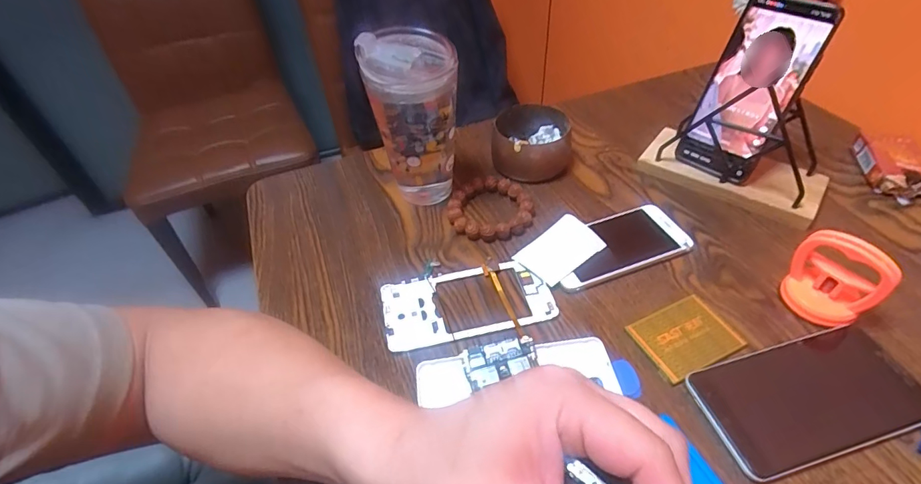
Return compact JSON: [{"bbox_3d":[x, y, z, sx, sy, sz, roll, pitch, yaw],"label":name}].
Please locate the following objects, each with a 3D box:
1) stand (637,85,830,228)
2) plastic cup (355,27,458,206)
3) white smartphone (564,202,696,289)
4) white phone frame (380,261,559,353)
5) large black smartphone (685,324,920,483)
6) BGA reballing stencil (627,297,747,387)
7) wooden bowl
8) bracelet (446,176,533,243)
[{"bbox_3d":[0.288,-0.106,0.466,0.170,0.100,0.096,30,55,28],"label":"stand"},{"bbox_3d":[-0.045,-0.114,0.456,0.082,0.158,0.072,-12,46,-8],"label":"plastic cup"},{"bbox_3d":[0.146,0.001,0.434,0.132,0.009,0.068,-17,47,-13],"label":"white smartphone"},{"bbox_3d":[0.006,0.052,0.397,0.143,0.006,0.069,-10,46,-6],"label":"white phone frame"},{"bbox_3d":[0.245,0.108,0.323,0.148,0.010,0.076,-13,47,-9],"label":"large black smartphone"},{"bbox_3d":[0.177,0.075,0.364,0.072,0.005,0.056,-20,48,-15],"label":"BGA reballing stencil"},{"bbox_3d":[0.082,-0.115,0.523,0.086,0.046,0.086,4,46,7],"label":"wooden bowl"},{"bbox_3d":[0.030,-0.036,0.472,0.084,0.014,0.083,-8,46,-5],"label":"bracelet"}]

